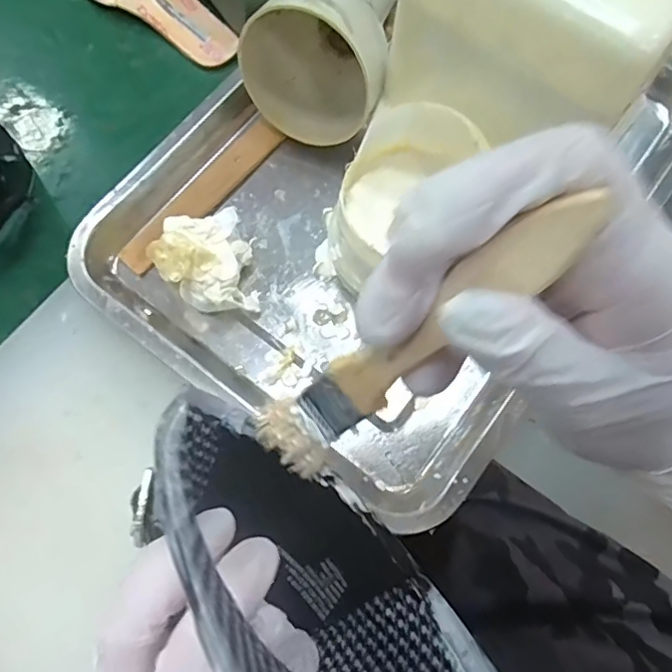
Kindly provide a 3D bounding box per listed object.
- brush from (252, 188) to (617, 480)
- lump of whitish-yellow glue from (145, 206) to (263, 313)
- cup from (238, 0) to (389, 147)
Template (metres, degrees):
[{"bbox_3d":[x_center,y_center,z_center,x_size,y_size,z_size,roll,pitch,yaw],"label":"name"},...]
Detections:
[{"bbox_3d":[0.017,0.007,0.170,0.013,0.145,0.027,-15,70,-42],"label":"brush"},{"bbox_3d":[-0.081,-0.045,0.344,0.056,0.035,0.061,-9,73,-3],"label":"lump of whitish-yellow glue"},{"bbox_3d":[-0.011,-0.175,0.355,0.093,0.089,0.064,26,74,7],"label":"cup"}]

